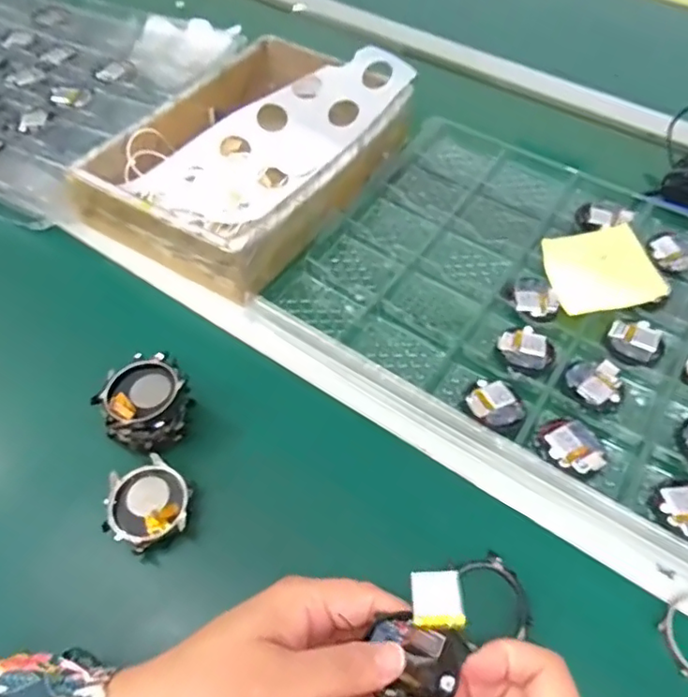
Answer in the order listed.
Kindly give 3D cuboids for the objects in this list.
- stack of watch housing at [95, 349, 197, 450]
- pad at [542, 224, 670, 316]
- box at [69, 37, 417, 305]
[{"bbox_3d":[-0.125,0.038,0.369,0.054,0.049,0.044,-35,60,-23],"label":"stack of watch housing"},{"bbox_3d":[0.204,-0.064,0.457,0.077,0.004,0.072,-13,64,6],"label":"pad"},{"bbox_3d":[-0.078,-0.180,0.518,0.188,0.059,0.282,27,57,19],"label":"box"}]

